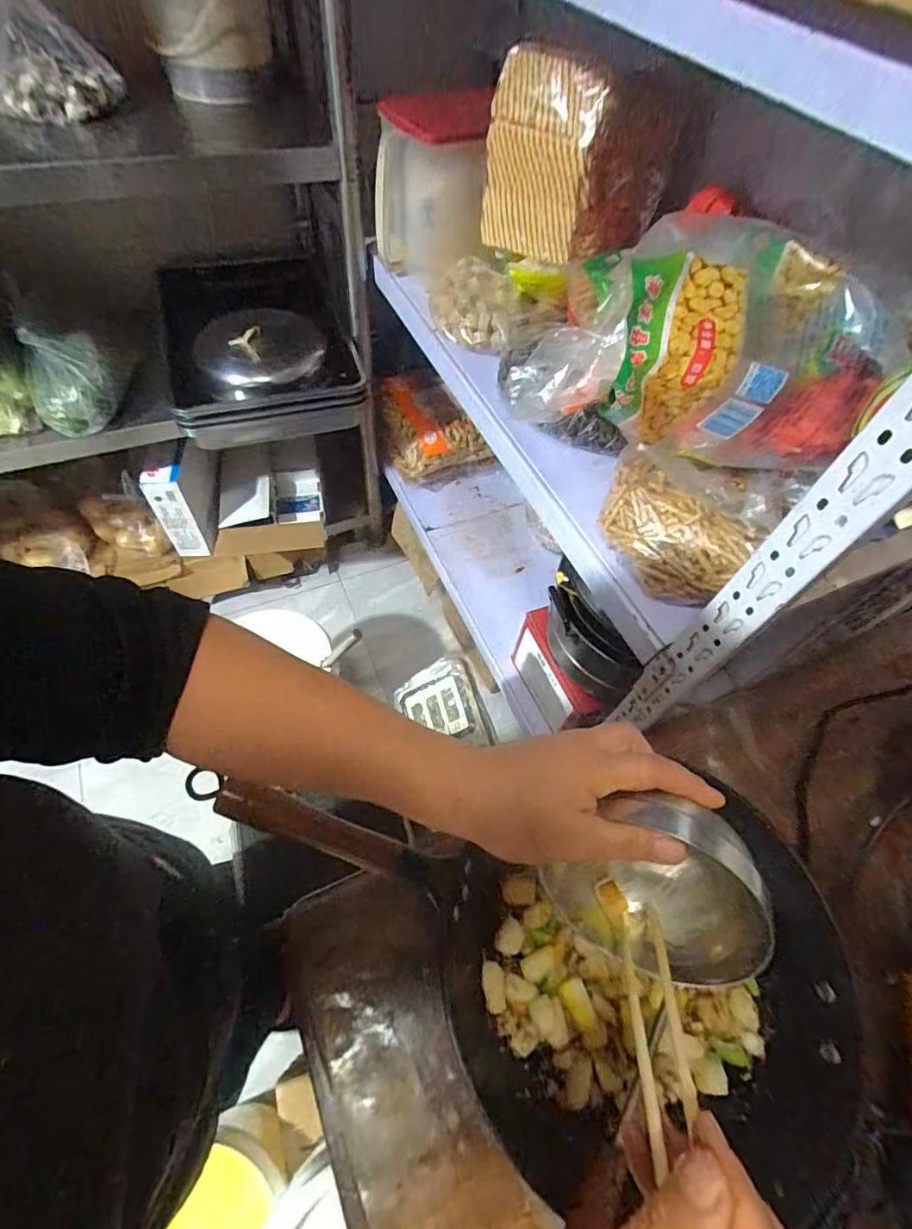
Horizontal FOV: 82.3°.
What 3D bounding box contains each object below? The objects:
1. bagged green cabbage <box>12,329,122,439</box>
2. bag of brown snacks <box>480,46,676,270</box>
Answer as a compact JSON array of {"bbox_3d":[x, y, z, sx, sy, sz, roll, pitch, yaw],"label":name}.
[{"bbox_3d":[-0.790,-0.480,1.068,0.162,0.152,0.139,-24,63,-18],"label":"bagged green cabbage"},{"bbox_3d":[0.190,-0.714,0.814,0.234,0.229,0.182,-28,65,-20],"label":"bag of brown snacks"}]

